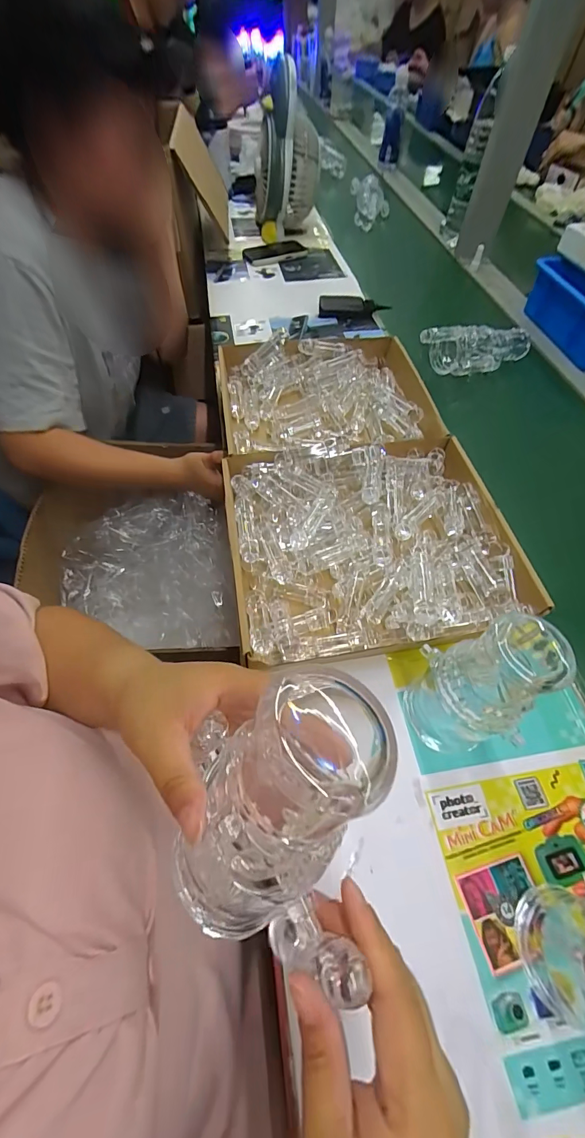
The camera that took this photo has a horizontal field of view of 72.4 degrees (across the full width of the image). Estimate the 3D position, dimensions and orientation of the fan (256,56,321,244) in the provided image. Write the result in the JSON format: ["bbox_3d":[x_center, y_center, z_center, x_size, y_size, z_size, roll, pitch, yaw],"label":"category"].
[{"bbox_3d":[-0.013,-1.032,1.014,0.149,0.293,0.278,-2,58,-6],"label":"fan"}]

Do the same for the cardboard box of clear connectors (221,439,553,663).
[{"bbox_3d":[0.092,-0.037,0.474,0.325,0.055,0.274,-7,58,-6],"label":"cardboard box of clear connectors"}]

